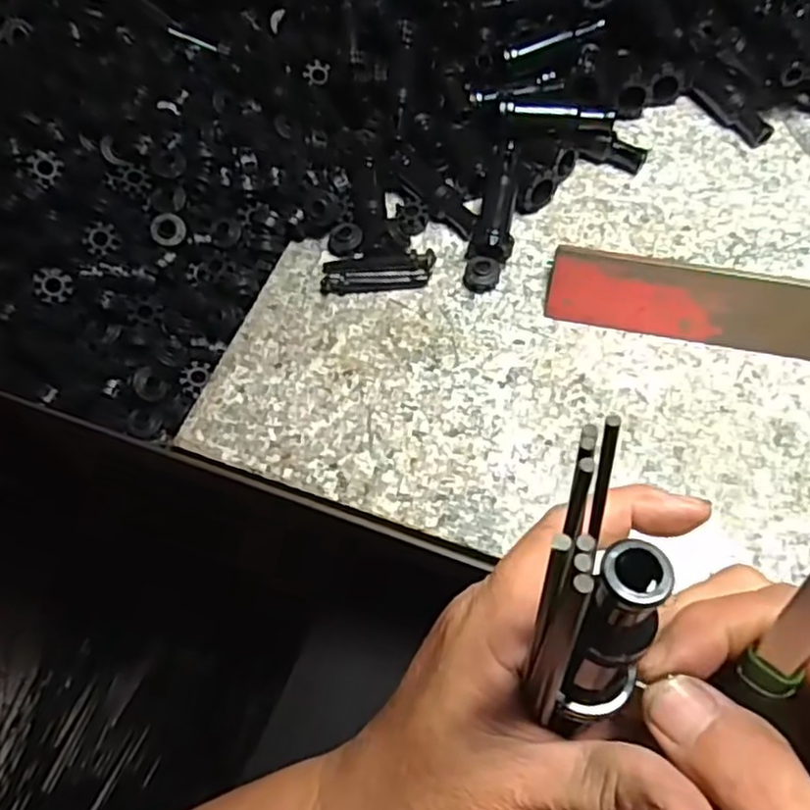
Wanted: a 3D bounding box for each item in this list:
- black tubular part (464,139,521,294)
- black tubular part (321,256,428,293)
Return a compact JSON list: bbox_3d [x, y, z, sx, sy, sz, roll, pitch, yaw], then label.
[{"bbox_3d":[0.051,-0.103,0.386,0.022,0.018,0.085,13,63,13],"label":"black tubular part"},{"bbox_3d":[-0.017,-0.074,0.392,0.057,0.009,0.024,-4,61,4],"label":"black tubular part"}]

